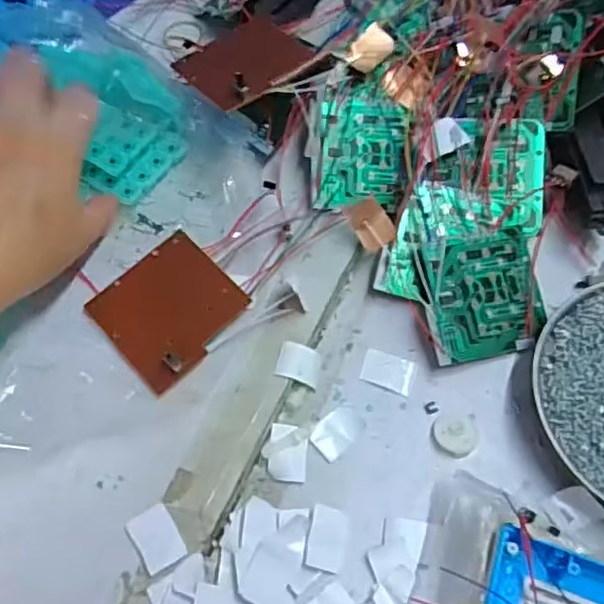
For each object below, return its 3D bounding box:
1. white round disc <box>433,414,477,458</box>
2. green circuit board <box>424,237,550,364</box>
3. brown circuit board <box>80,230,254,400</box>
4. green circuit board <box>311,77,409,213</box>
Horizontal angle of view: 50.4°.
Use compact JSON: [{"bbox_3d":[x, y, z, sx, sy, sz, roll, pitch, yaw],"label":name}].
[{"bbox_3d":[0.083,0.071,0.343,0.023,0.008,0.023,0,63,0],"label":"white round disc"},{"bbox_3d":[0.105,-0.002,0.368,0.070,0.005,0.067,-6,79,-14],"label":"green circuit board"},{"bbox_3d":[-0.075,0.003,0.364,0.072,0.011,0.071,-39,69,-17],"label":"brown circuit board"},{"bbox_3d":[0.039,-0.097,0.402,0.056,0.004,0.080,4,85,-9],"label":"green circuit board"}]

